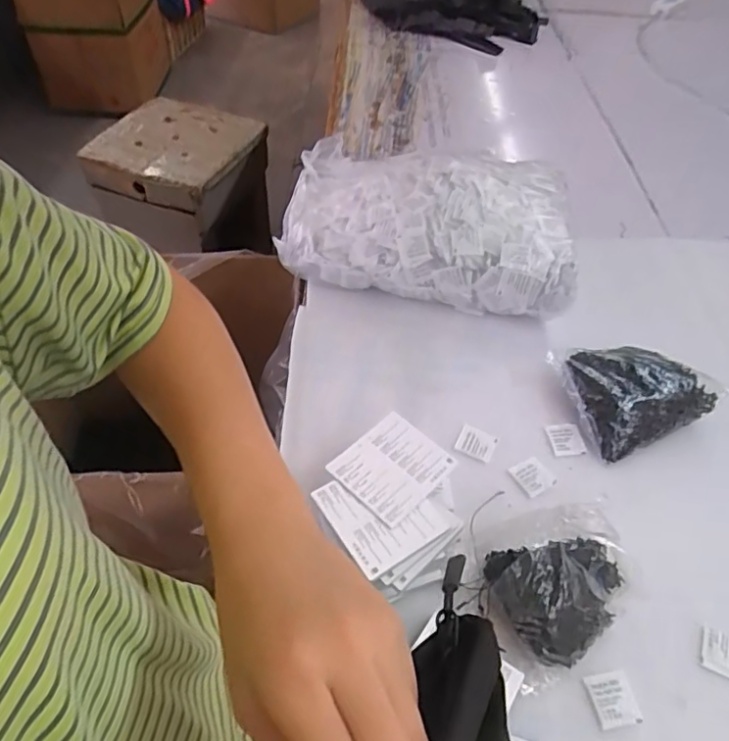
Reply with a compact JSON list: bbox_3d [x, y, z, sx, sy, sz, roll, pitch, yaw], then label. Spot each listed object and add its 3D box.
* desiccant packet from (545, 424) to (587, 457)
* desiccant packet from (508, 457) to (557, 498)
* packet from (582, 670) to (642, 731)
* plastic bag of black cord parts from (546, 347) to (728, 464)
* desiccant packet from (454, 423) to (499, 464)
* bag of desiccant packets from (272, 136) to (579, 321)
[{"bbox_3d":[0.234,0.080,0.660,0.039,0.010,0.044,-5,49,-8],"label":"desiccant packet"},{"bbox_3d":[0.187,0.117,0.627,0.039,0.004,0.042,-23,54,-22],"label":"desiccant packet"},{"bbox_3d":[0.214,0.283,0.487,0.039,0.009,0.040,-6,49,-9],"label":"packet"},{"bbox_3d":[0.330,0.019,0.684,0.170,0.054,0.132,-17,52,-18],"label":"plastic bag of black cord parts"},{"bbox_3d":[0.129,0.083,0.650,0.041,0.004,0.038,23,51,16],"label":"desiccant packet"},{"bbox_3d":[0.089,-0.228,0.856,0.409,0.127,0.303,8,49,4],"label":"bag of desiccant packets"}]

